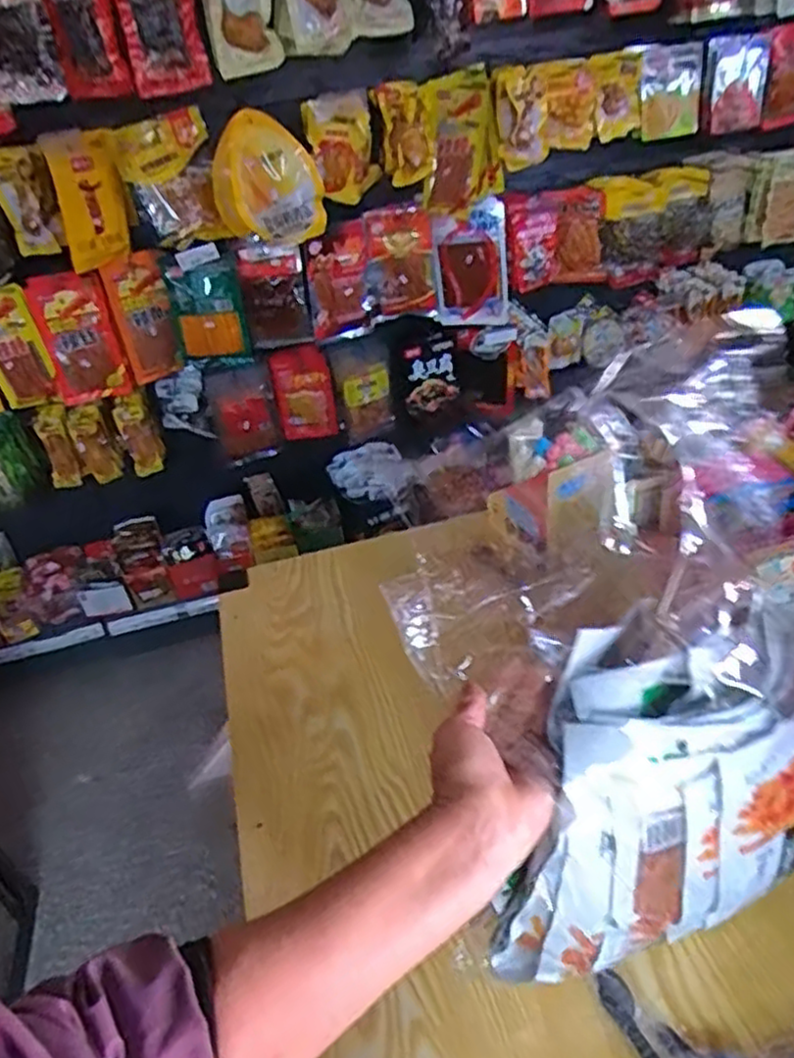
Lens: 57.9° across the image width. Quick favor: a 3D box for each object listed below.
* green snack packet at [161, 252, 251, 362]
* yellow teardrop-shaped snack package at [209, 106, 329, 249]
[{"bbox_3d":[-0.451,-0.522,1.717,0.157,0.271,0.034,-16,50,-15],"label":"green snack packet"},{"bbox_3d":[-0.299,-0.798,1.647,0.241,0.253,0.079,-15,37,-9],"label":"yellow teardrop-shaped snack package"}]

